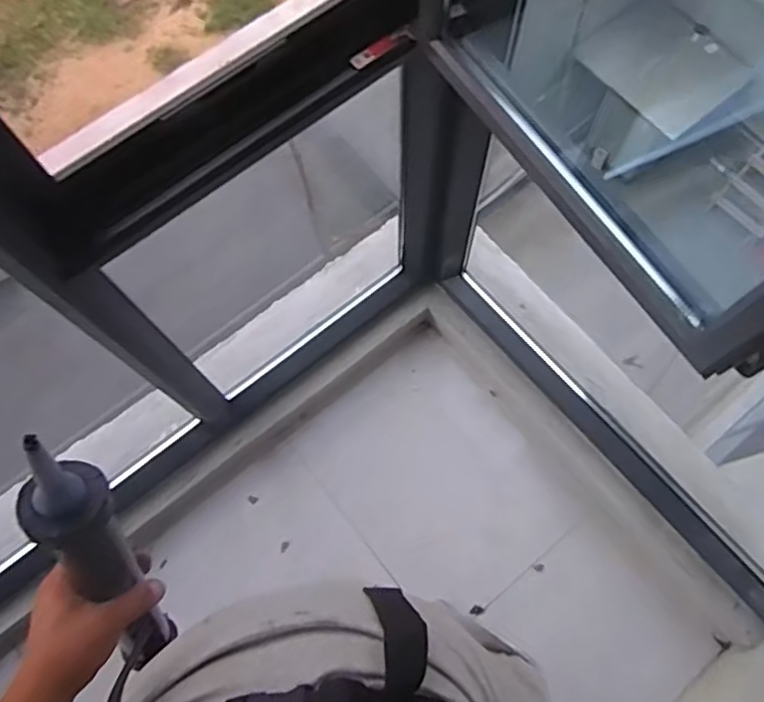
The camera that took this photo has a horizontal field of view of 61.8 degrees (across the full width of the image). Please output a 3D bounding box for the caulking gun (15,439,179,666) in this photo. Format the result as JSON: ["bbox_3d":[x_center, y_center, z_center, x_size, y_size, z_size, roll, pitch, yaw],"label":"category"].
[{"bbox_3d":[-0.248,0.192,0.566,0.062,0.391,0.056,8,46,4],"label":"caulking gun"}]

